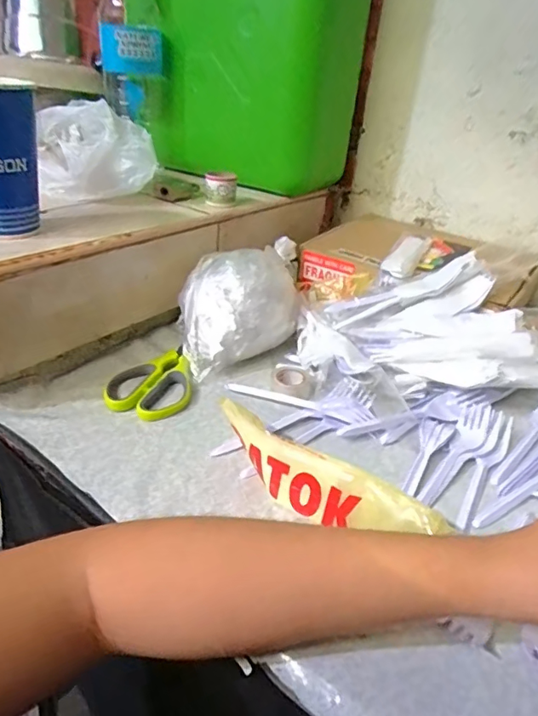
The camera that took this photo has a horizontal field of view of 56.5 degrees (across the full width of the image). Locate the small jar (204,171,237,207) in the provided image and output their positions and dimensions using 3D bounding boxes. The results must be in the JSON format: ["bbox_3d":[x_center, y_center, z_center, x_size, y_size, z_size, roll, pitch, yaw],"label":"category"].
[{"bbox_3d":[-0.058,-0.208,0.605,0.036,0.033,0.029,0,31,-10],"label":"small jar"}]

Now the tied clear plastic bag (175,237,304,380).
[{"bbox_3d":[-0.033,-0.062,0.525,0.134,0.100,0.086,-15,37,-32],"label":"tied clear plastic bag"}]

